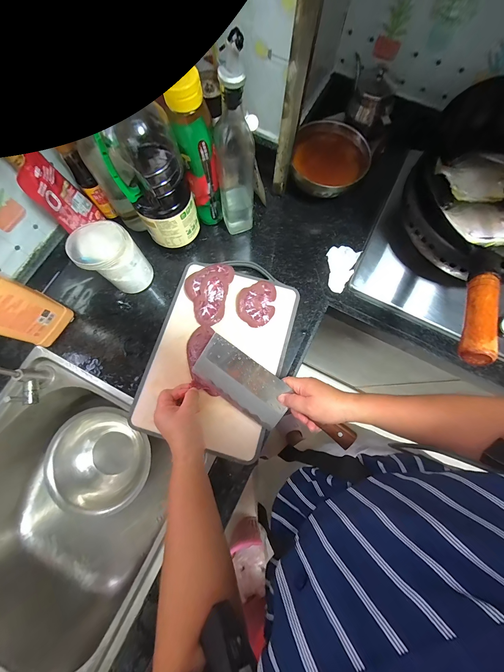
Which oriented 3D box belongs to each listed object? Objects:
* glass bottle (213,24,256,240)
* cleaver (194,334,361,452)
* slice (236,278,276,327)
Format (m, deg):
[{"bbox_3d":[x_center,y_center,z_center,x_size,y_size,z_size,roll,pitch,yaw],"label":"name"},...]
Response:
[{"bbox_3d":[-0.028,-0.290,0.413,0.057,0.300,0.070,-3,76,-1],"label":"glass bottle"},{"bbox_3d":[0.033,0.102,0.421,0.275,0.024,0.088,31,103,9],"label":"cleaver"},{"bbox_3d":[0.013,-0.064,0.477,0.087,0.012,0.079,-30,78,-7],"label":"slice"}]

